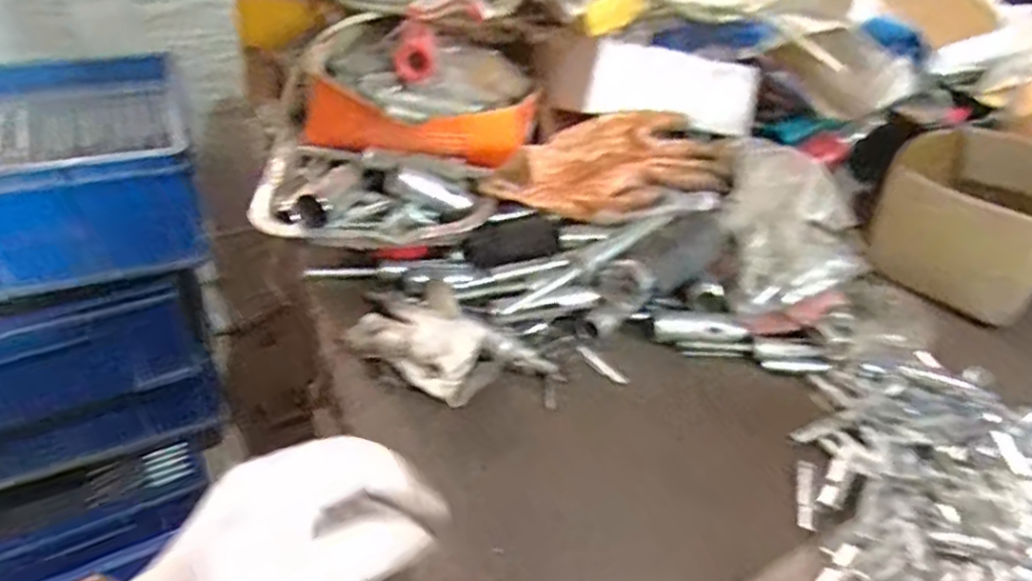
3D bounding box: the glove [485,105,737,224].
[{"bbox_3d":[0.083,-0.106,0.599,0.220,0.044,0.083,-4,39,-11],"label":"glove"}]

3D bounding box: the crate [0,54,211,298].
[{"bbox_3d":[-0.590,-0.152,0.838,0.396,0.138,0.362,-11,40,-19],"label":"crate"}]

